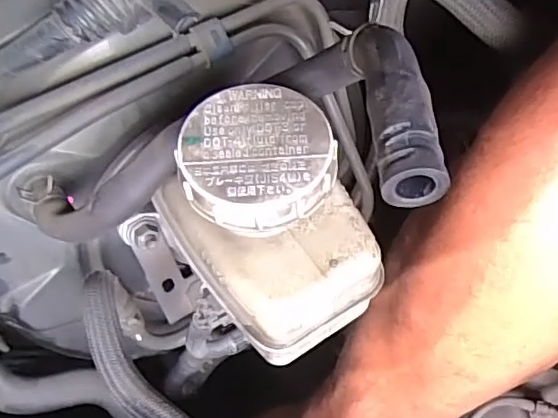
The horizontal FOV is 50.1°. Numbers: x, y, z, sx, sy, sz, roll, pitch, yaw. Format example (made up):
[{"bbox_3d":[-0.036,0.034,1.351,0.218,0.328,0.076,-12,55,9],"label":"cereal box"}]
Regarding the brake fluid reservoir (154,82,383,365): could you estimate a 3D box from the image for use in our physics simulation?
[{"bbox_3d":[-0.004,0.003,0.222,0.062,0.059,0.077,-32,60,-15],"label":"brake fluid reservoir"}]

